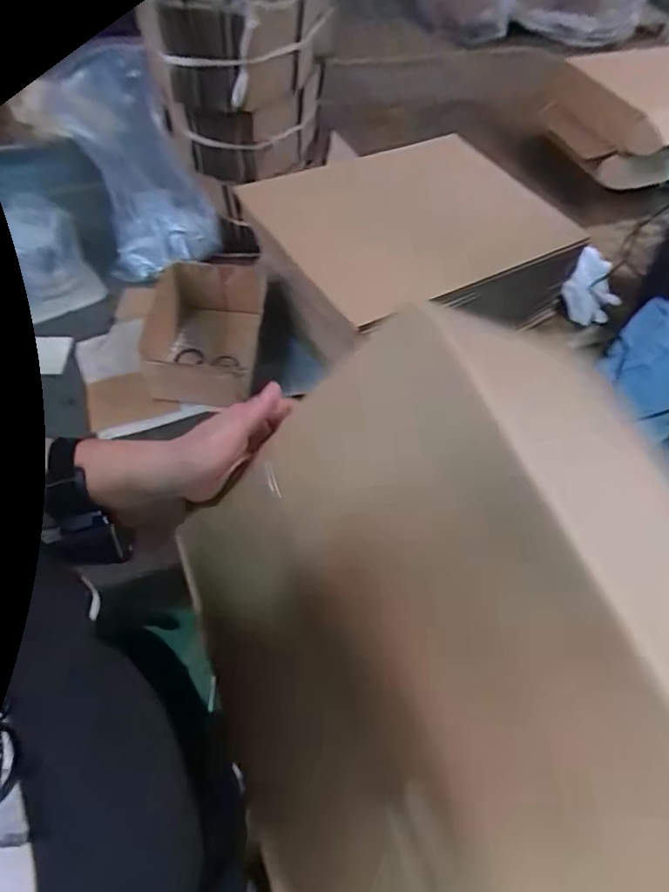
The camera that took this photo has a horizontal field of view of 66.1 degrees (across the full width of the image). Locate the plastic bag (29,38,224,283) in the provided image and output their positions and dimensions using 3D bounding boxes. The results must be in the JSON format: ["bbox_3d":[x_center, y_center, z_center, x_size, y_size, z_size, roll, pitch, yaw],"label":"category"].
[{"bbox_3d":[-0.331,-0.458,0.853,0.206,0.298,0.194,-24,62,-20],"label":"plastic bag"}]

